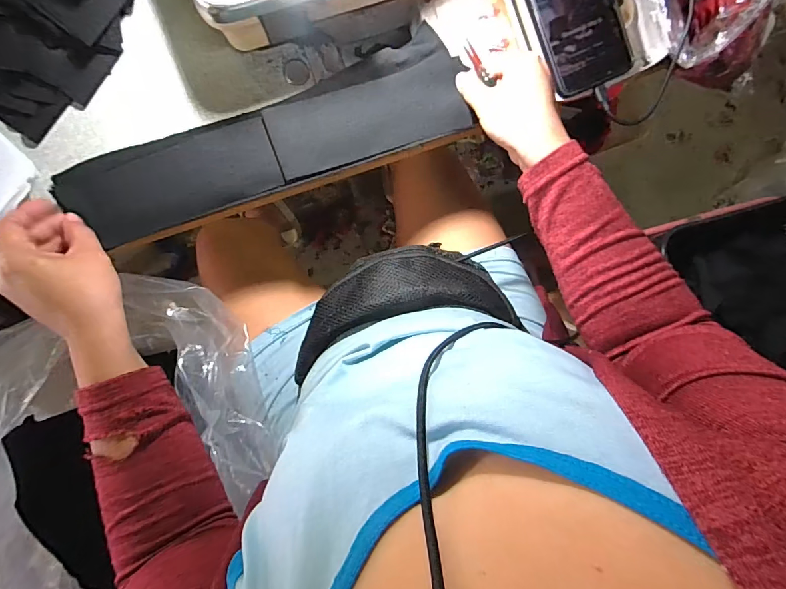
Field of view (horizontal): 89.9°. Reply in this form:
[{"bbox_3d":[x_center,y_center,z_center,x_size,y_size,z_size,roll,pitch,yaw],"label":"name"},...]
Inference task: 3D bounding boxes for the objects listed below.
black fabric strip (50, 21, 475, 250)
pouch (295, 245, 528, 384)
[{"bbox_3d":[-0.116,-0.149,0.378,0.374,0.031,0.090,-20,97,-2],"label":"black fabric strip"},{"bbox_3d":[0.006,0.010,0.436,0.248,0.060,0.116,-12,94,-4],"label":"pouch"}]

